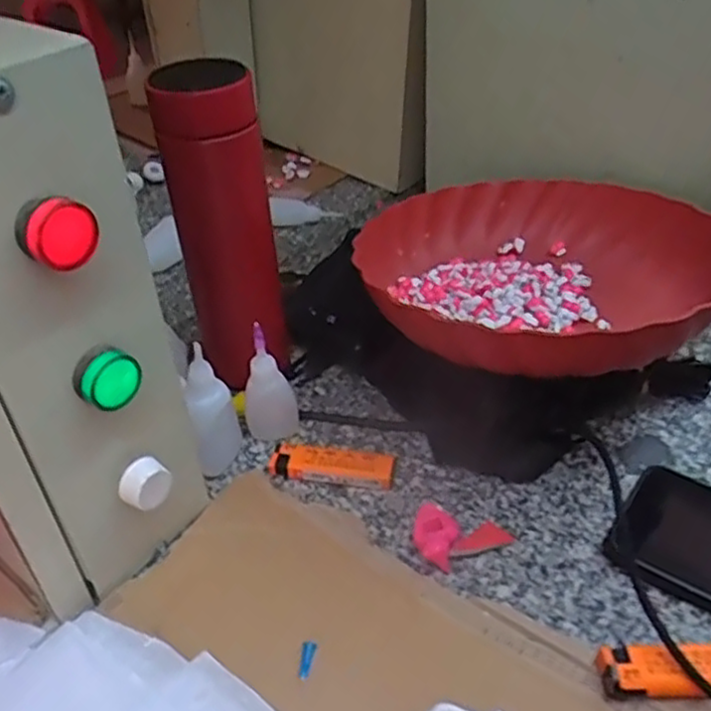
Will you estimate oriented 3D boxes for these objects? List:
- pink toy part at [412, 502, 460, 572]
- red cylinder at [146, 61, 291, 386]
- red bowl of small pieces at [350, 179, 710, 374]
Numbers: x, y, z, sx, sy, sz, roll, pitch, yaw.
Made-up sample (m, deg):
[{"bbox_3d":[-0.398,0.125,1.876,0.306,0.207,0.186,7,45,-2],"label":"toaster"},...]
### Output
[{"bbox_3d":[0.045,0.106,0.416,0.025,0.023,0.032,6,40,6],"label":"pink toy part"},{"bbox_3d":[-0.090,-0.086,0.505,0.068,0.221,0.077,-7,41,-8],"label":"red cylinder"},{"bbox_3d":[0.120,-0.058,0.494,0.231,0.079,0.236,-2,38,2],"label":"red bowl of small pieces"}]

